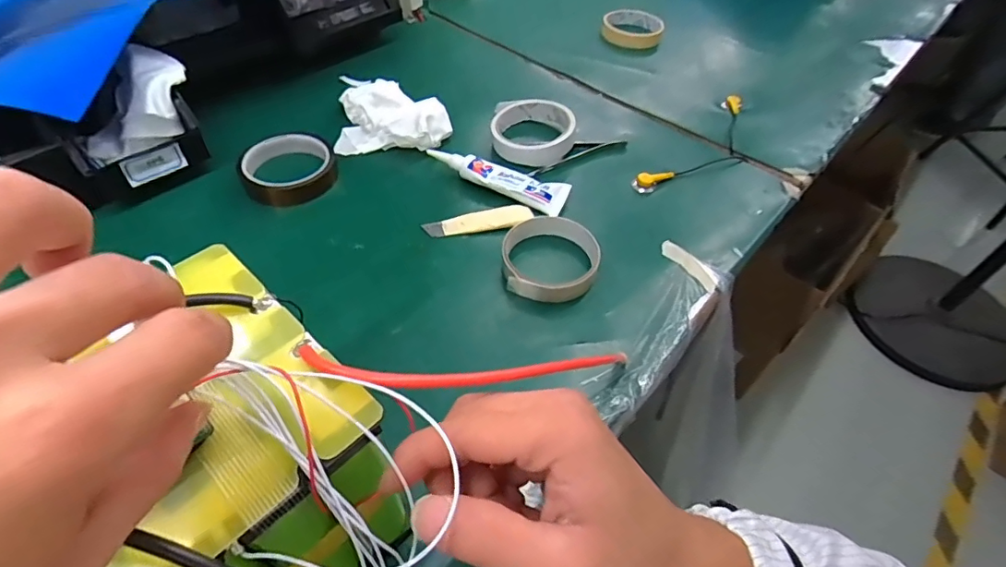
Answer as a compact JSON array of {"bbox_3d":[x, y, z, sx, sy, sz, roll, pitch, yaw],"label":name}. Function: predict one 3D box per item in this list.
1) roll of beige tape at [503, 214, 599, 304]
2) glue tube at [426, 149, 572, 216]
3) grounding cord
[{"bbox_3d":[0.041,-0.024,0.454,0.082,0.022,0.083,2,50,-2],"label":"roll of beige tape"},{"bbox_3d":[-0.007,-0.106,0.521,0.146,0.019,0.031,23,53,14],"label":"glue tube"},{"bbox_3d":[0.227,-0.151,0.569,0.066,0.022,0.202,36,57,23],"label":"grounding cord"}]

